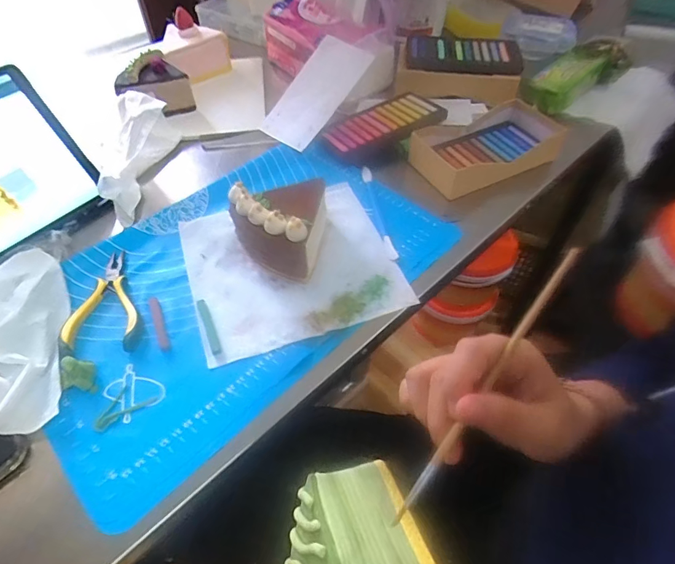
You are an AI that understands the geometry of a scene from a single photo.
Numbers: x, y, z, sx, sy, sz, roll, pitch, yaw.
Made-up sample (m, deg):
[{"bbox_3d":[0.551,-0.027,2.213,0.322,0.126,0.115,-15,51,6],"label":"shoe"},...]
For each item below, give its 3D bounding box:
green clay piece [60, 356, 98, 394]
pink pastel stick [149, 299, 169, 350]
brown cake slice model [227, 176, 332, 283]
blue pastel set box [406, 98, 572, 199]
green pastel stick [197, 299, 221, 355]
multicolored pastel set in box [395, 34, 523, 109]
[{"bbox_3d":[-0.206,0.073,0.343,0.022,0.026,0.021,-9,51,-8],"label":"green clay piece"},{"bbox_3d":[-0.158,0.036,0.385,0.008,0.004,0.062,-20,54,-16],"label":"pink pastel stick"},{"bbox_3d":[-0.055,-0.056,0.416,0.086,0.067,0.093,4,51,3],"label":"brown cake slice model"},{"bbox_3d":[0.185,-0.169,0.523,0.197,0.037,0.096,-21,54,-17],"label":"blue pastel set box"},{"bbox_3d":[-0.112,0.038,0.382,0.007,0.006,0.057,-19,53,-15],"label":"green pastel stick"},{"bbox_3d":[0.170,-0.301,0.610,0.181,0.052,0.099,-3,51,-3],"label":"multicolored pastel set in box"}]

